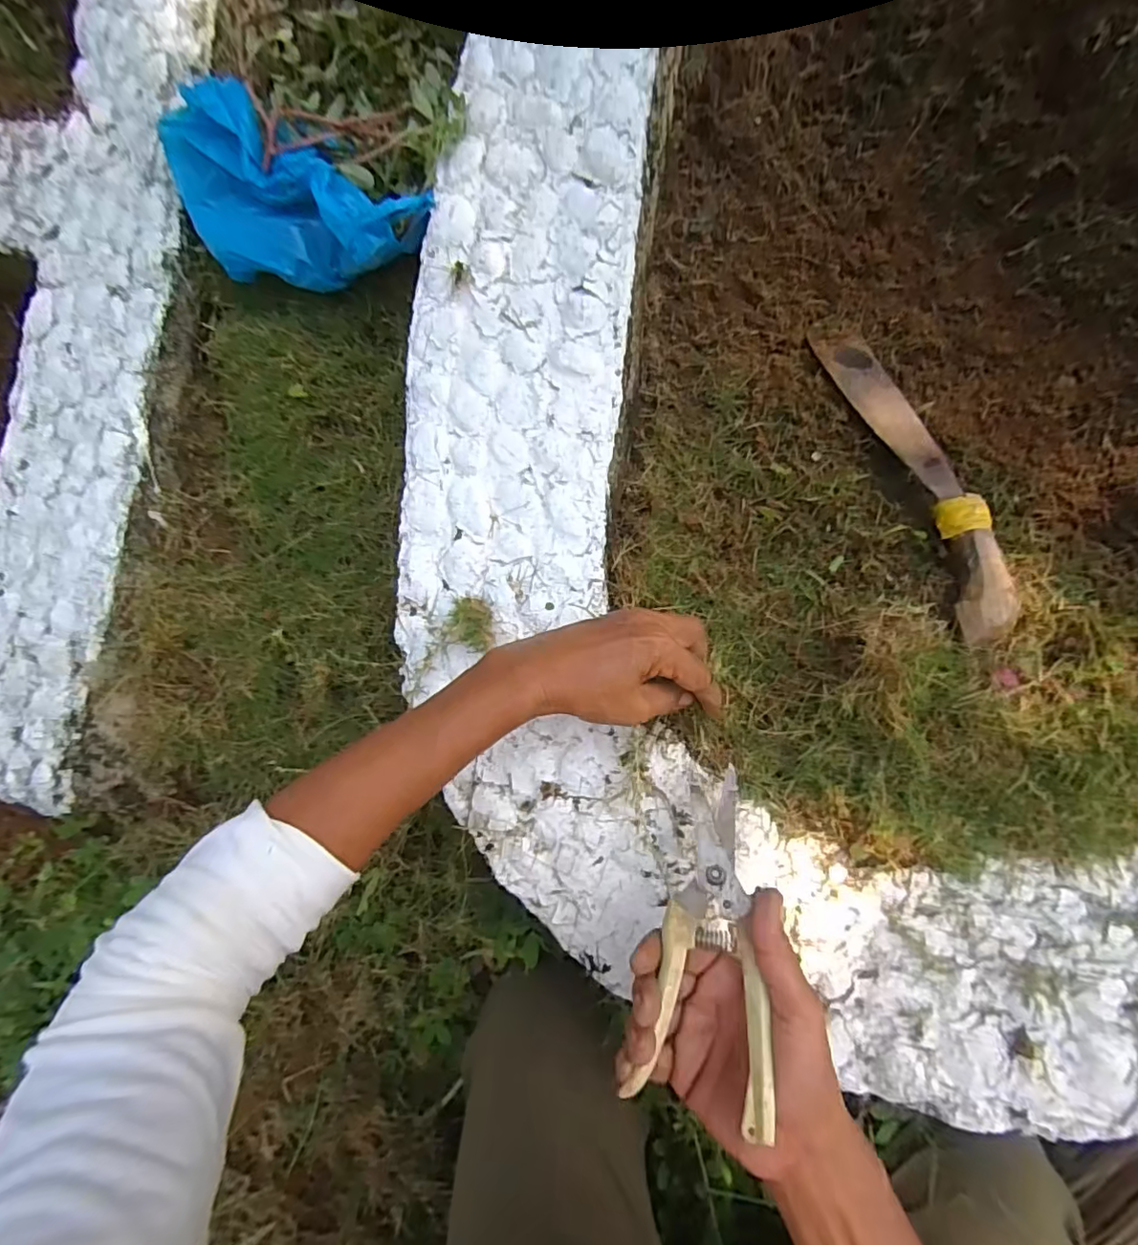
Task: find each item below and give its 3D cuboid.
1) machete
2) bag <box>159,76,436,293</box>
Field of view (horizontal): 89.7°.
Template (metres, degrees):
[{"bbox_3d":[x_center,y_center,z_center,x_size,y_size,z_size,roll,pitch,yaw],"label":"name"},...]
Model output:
[{"bbox_3d":[0.278,-0.129,0.461,0.050,0.023,0.304,-11,64,-3],"label":"machete"},{"bbox_3d":[-0.244,-0.360,0.494,0.261,0.121,0.065,23,57,6],"label":"bag"}]

